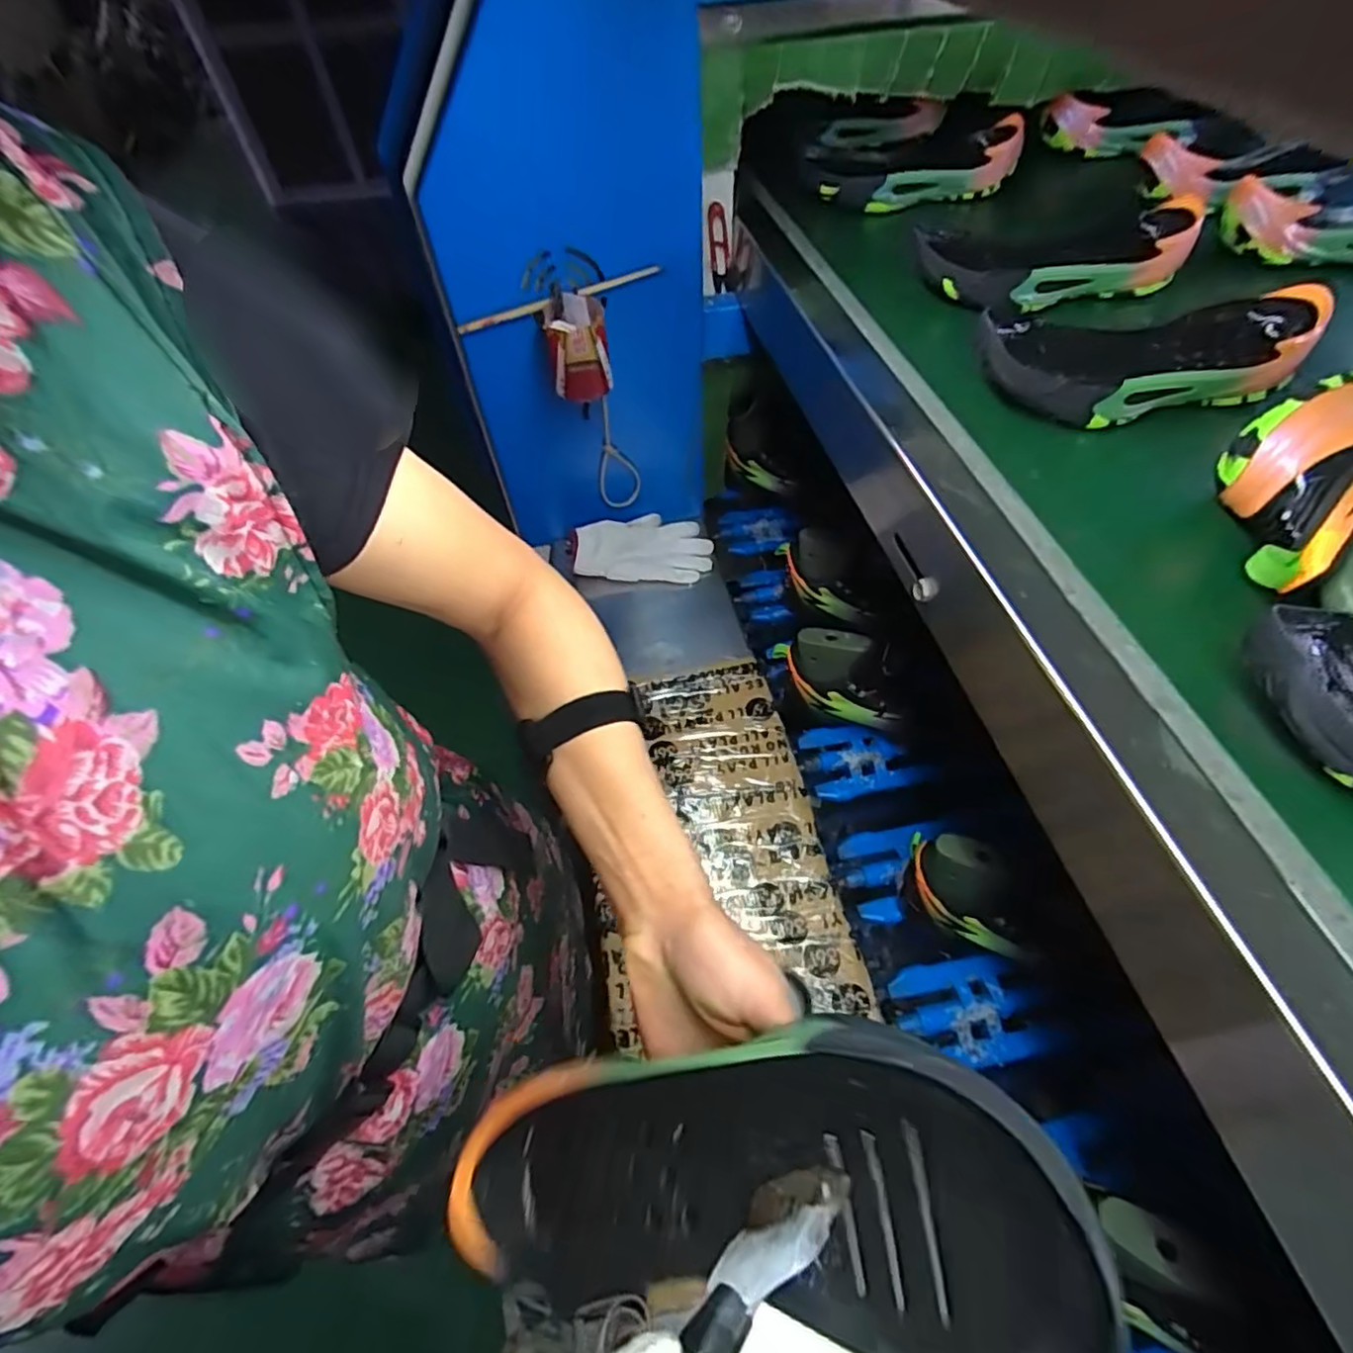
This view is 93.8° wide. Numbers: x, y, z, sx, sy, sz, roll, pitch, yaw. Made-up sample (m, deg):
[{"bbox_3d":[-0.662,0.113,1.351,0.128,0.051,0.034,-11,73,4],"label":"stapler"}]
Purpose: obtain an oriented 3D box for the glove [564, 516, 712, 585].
[{"bbox_3d":[-0.050,-0.188,0.907,0.199,0.023,0.110,3,66,-11],"label":"glove"}]

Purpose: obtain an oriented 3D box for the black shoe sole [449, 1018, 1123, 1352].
[{"bbox_3d":[0.023,0.196,0.245,0.237,0.051,0.088,-18,41,25],"label":"black shoe sole"}]

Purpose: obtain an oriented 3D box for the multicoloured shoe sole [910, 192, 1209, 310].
[{"bbox_3d":[0.338,-0.378,0.564,0.221,0.053,0.109,-12,47,-9],"label":"multicoloured shoe sole"}]

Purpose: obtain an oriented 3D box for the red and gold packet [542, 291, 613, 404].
[{"bbox_3d":[-0.107,-0.362,0.704,0.066,0.093,0.065,1,61,4],"label":"red and gold packet"}]

